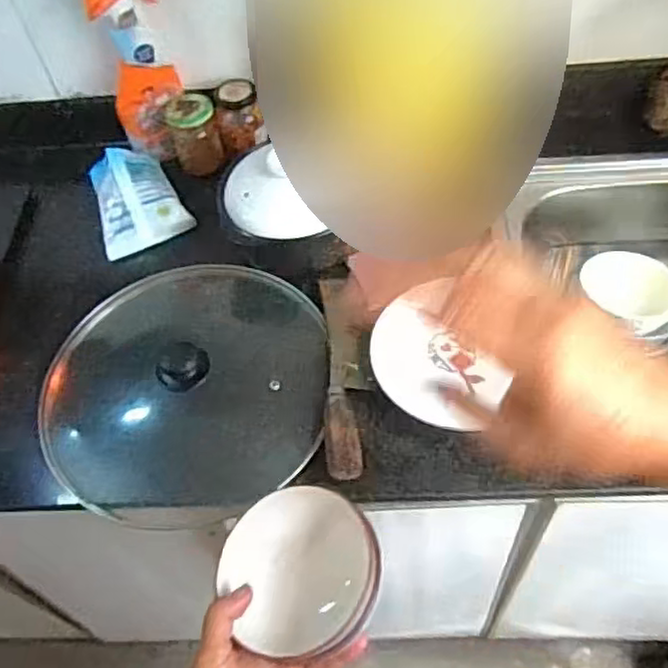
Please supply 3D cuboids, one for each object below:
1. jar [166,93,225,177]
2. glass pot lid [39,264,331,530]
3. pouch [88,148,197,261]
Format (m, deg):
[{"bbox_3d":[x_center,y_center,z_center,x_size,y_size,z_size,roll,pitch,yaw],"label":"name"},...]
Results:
[{"bbox_3d":[-0.194,-0.276,0.945,0.074,0.077,0.075,-17,53,-7],"label":"jar"},{"bbox_3d":[-0.169,0.056,0.775,0.312,0.078,0.324,-3,52,3],"label":"glass pot lid"},{"bbox_3d":[-0.274,-0.191,0.931,0.117,0.063,0.155,-22,54,-11],"label":"pouch"}]

